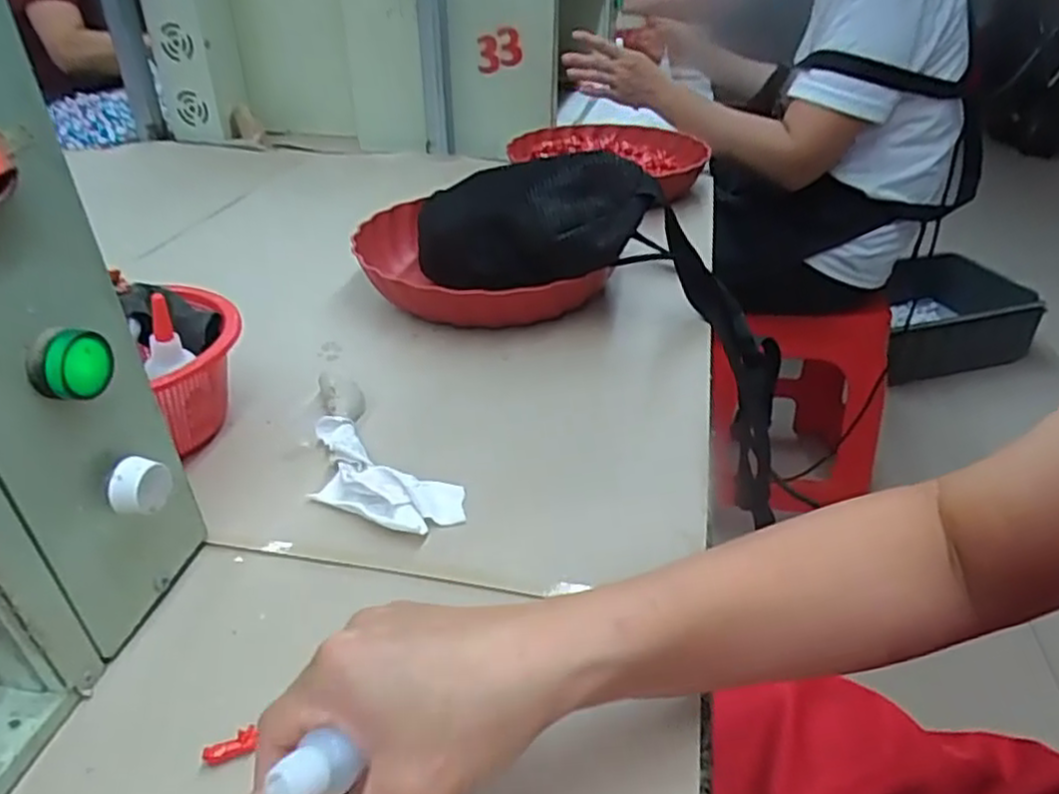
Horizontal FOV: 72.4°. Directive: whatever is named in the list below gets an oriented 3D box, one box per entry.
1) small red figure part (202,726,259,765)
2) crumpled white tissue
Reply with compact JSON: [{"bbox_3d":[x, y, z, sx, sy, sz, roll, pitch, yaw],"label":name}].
[{"bbox_3d":[-0.125,0.145,0.301,0.020,0.007,0.009,-11,36,-18],"label":"small red figure part"},{"bbox_3d":[-0.097,0.047,0.438,0.122,0.017,0.057,23,40,31],"label":"crumpled white tissue"}]

